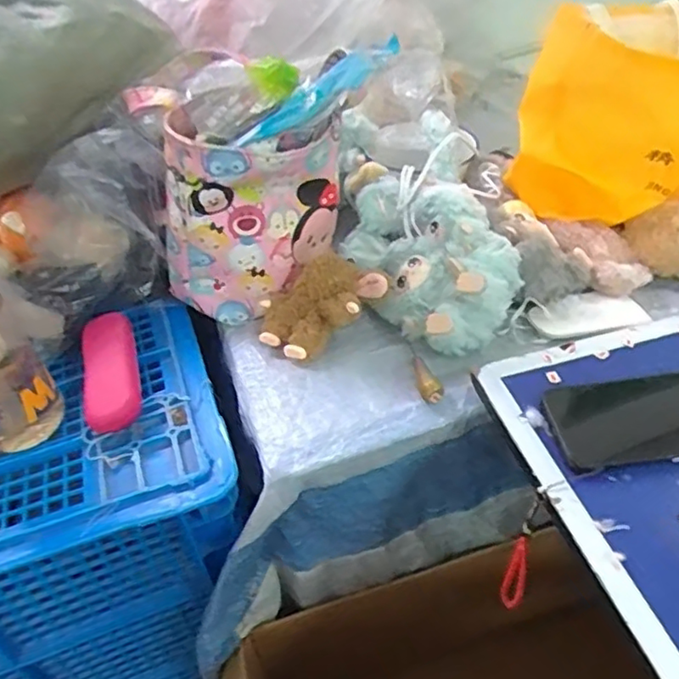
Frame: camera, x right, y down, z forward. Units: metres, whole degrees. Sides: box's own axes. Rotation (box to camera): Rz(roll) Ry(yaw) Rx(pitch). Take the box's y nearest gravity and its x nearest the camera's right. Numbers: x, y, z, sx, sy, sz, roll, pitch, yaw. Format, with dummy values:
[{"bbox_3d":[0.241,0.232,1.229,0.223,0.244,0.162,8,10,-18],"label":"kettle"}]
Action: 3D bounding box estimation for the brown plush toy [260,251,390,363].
[{"bbox_3d":[-0.019,-0.036,0.634,0.135,0.056,0.084,-23,45,-17],"label":"brown plush toy"}]

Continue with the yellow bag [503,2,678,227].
[{"bbox_3d":[0.334,-0.256,0.693,0.214,0.204,0.274,17,48,23],"label":"yellow bag"}]

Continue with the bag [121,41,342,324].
[{"bbox_3d":[-0.099,-0.142,0.615,0.197,0.247,0.095,-4,43,3],"label":"bag"}]

